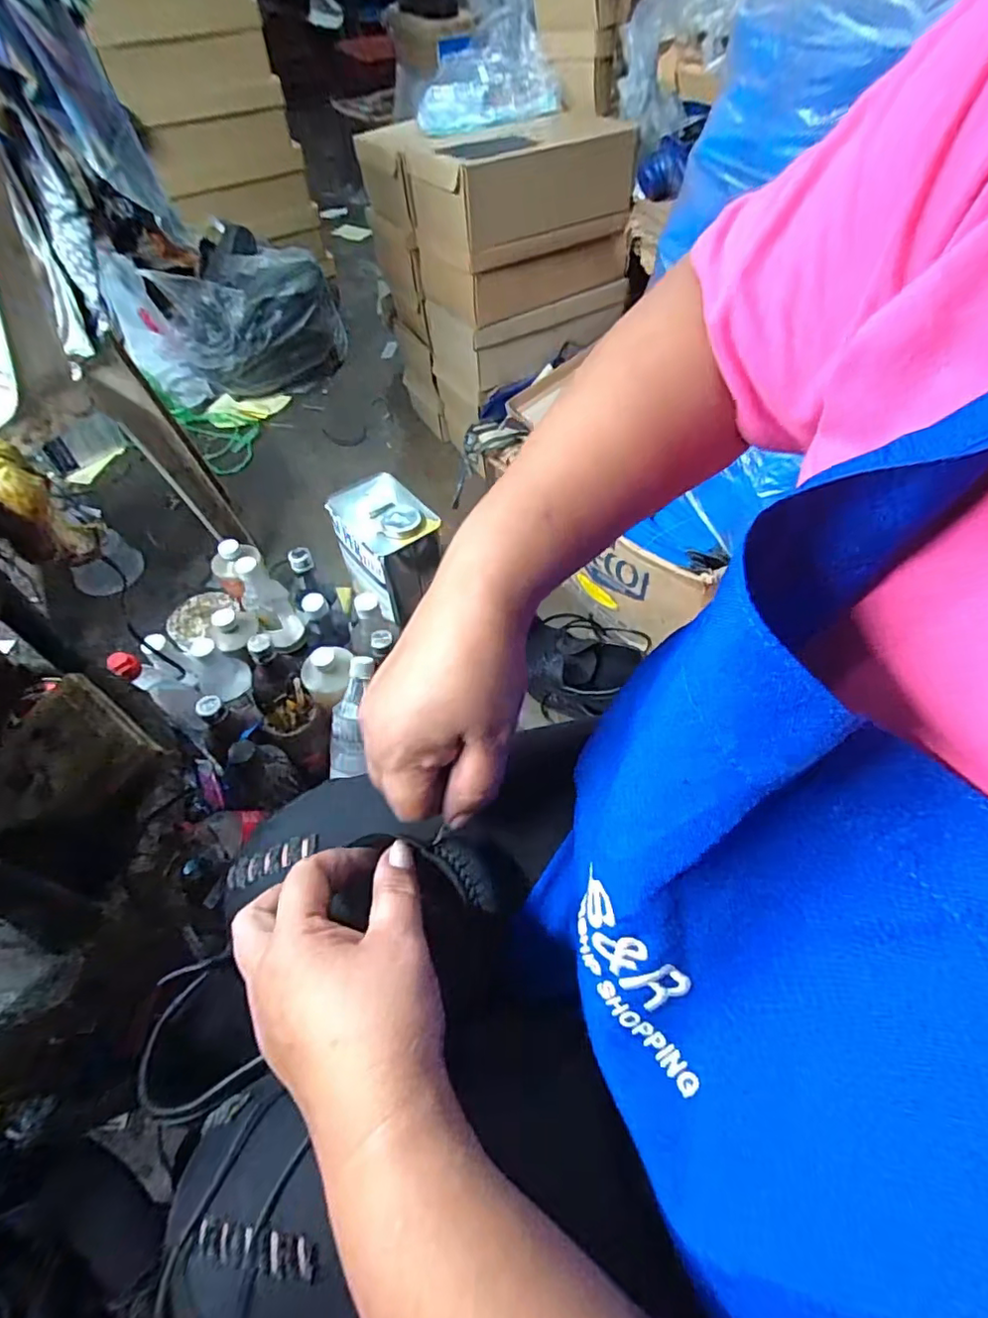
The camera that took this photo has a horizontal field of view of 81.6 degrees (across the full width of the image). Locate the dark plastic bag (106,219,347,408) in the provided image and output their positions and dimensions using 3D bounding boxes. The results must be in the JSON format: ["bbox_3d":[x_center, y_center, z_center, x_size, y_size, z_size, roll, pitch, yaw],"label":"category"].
[{"bbox_3d":[-0.627,-0.830,1.378,0.487,0.268,0.306,-17,56,-11],"label":"dark plastic bag"}]

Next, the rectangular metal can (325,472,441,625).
[{"bbox_3d":[-0.160,-0.170,0.846,0.119,0.116,0.156,-38,62,-22],"label":"rectangular metal can"}]

